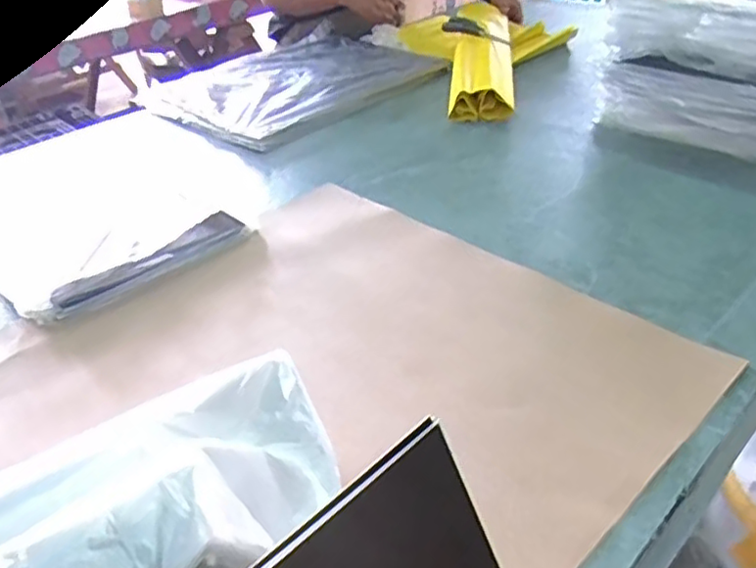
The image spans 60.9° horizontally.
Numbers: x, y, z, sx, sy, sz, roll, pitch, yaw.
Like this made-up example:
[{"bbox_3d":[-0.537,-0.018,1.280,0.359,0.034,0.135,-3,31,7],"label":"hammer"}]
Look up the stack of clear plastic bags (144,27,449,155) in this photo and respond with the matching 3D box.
[{"bbox_3d":[-0.171,-0.440,1.356,0.524,0.034,0.527,-29,41,-32],"label":"stack of clear plastic bags"}]

